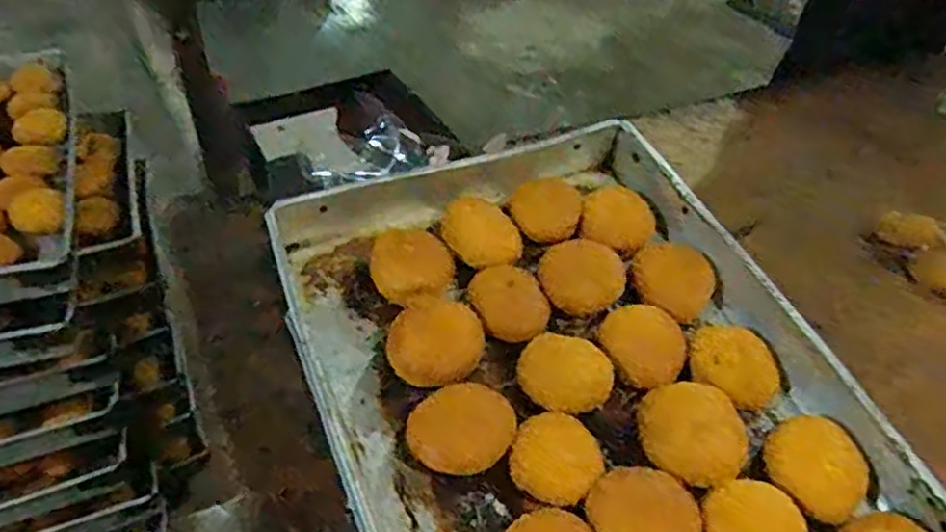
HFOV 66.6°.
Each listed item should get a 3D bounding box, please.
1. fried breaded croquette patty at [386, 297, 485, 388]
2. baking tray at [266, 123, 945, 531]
[{"bbox_3d":[-0.033,0.066,0.630,0.080,0.030,0.073,-2,44,-5],"label":"fried breaded croquette patty"},{"bbox_3d":[0.114,0.126,0.580,0.408,0.086,0.628,-19,55,-15],"label":"baking tray"}]

